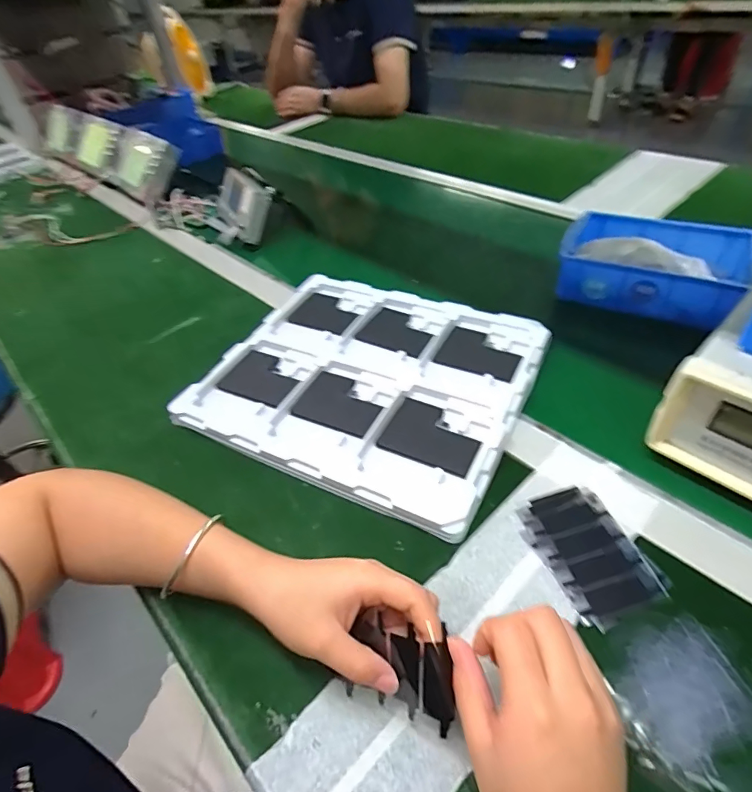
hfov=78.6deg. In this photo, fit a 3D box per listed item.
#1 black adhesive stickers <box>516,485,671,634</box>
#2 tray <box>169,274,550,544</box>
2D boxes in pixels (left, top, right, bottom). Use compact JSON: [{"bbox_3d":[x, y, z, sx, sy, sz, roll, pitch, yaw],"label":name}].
[{"bbox_3d":[0.160,0.116,0.348,0.071,0.004,0.100,-19,45,-12],"label":"black adhesive stickers"},{"bbox_3d":[-0.007,-0.025,0.502,0.320,0.018,0.288,18,50,24],"label":"tray"}]

